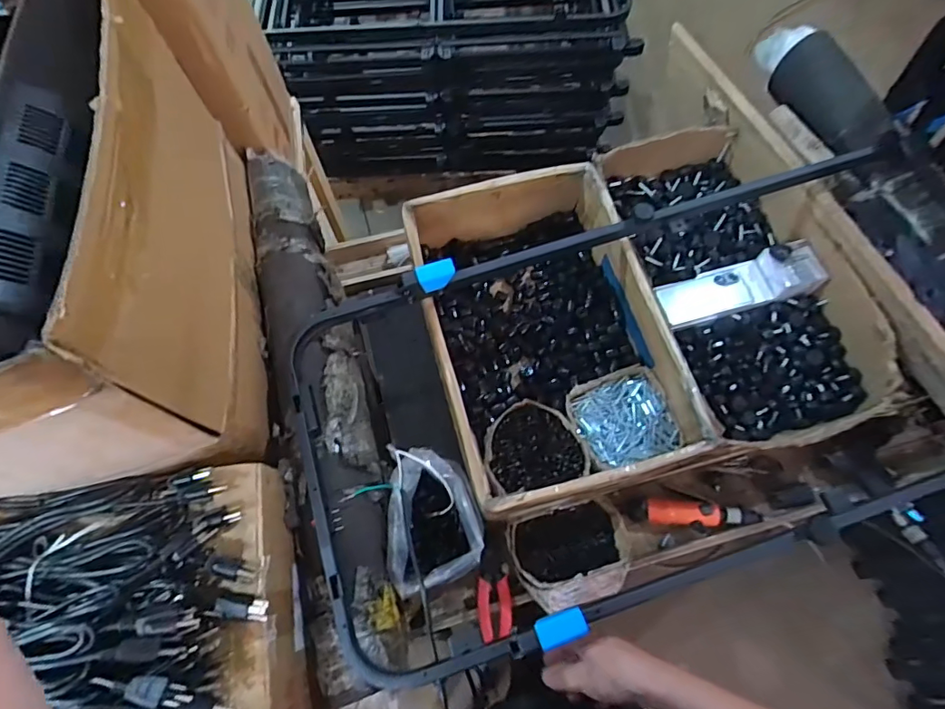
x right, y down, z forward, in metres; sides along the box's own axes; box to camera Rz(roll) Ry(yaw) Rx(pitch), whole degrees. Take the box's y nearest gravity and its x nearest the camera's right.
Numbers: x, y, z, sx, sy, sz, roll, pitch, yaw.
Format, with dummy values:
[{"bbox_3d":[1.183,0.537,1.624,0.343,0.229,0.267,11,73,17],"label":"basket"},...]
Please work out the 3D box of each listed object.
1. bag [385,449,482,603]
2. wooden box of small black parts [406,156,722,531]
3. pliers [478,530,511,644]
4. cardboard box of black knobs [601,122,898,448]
[{"bbox_3d":[-0.055,0.238,0.740,0.123,0.140,0.175,-9,69,-2],"label":"bag"},{"bbox_3d":[0.114,-0.041,0.851,0.345,0.173,0.532,-14,69,-4],"label":"wooden box of small black parts"},{"bbox_3d":[0.035,0.367,0.814,0.048,0.030,0.173,-2,35,1],"label":"pliers"},{"bbox_3d":[0.460,-0.141,0.919,0.325,0.140,0.605,-17,69,-5],"label":"cardboard box of black knobs"}]

